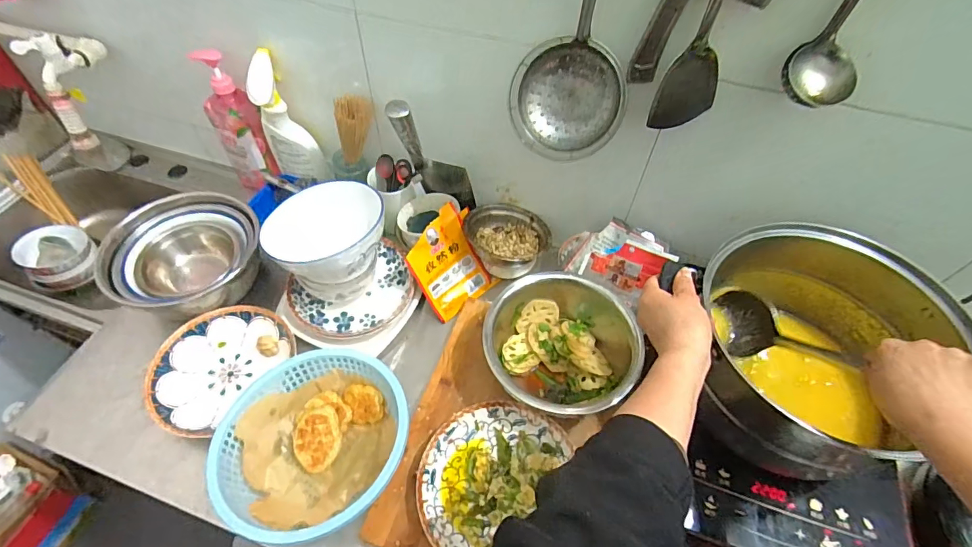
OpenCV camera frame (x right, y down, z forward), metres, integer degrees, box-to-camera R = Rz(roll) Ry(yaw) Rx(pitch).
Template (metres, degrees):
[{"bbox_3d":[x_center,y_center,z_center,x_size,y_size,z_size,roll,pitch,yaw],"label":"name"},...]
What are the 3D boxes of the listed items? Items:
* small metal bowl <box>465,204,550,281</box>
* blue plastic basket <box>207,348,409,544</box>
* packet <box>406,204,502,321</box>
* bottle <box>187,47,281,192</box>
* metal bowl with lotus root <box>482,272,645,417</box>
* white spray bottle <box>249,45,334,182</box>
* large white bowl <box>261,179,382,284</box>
[{"bbox_3d":[0.035,-0.058,0.807,0.141,0.075,0.125,29,57,19],"label":"small metal bowl"},{"bbox_3d":[-0.217,0.213,0.589,0.228,0.077,0.226,1,53,-1],"label":"blue plastic basket"},{"bbox_3d":[-0.057,-0.018,0.760,0.128,0.164,0.018,-36,25,-24],"label":"packet"},{"bbox_3d":[-0.446,-0.268,0.825,0.077,0.236,0.081,-26,58,-20],"label":"bottle"},{"bbox_3d":[0.099,0.102,0.679,0.214,0.111,0.206,1,53,-1],"label":"metal bowl with lotus root"},{"bbox_3d":[-0.342,-0.254,0.794,0.080,0.226,0.080,-23,57,-18],"label":"white spray bottle"},{"bbox_3d":[-0.236,-0.059,0.693,0.166,0.086,0.138,-6,53,-6],"label":"large white bowl"}]

